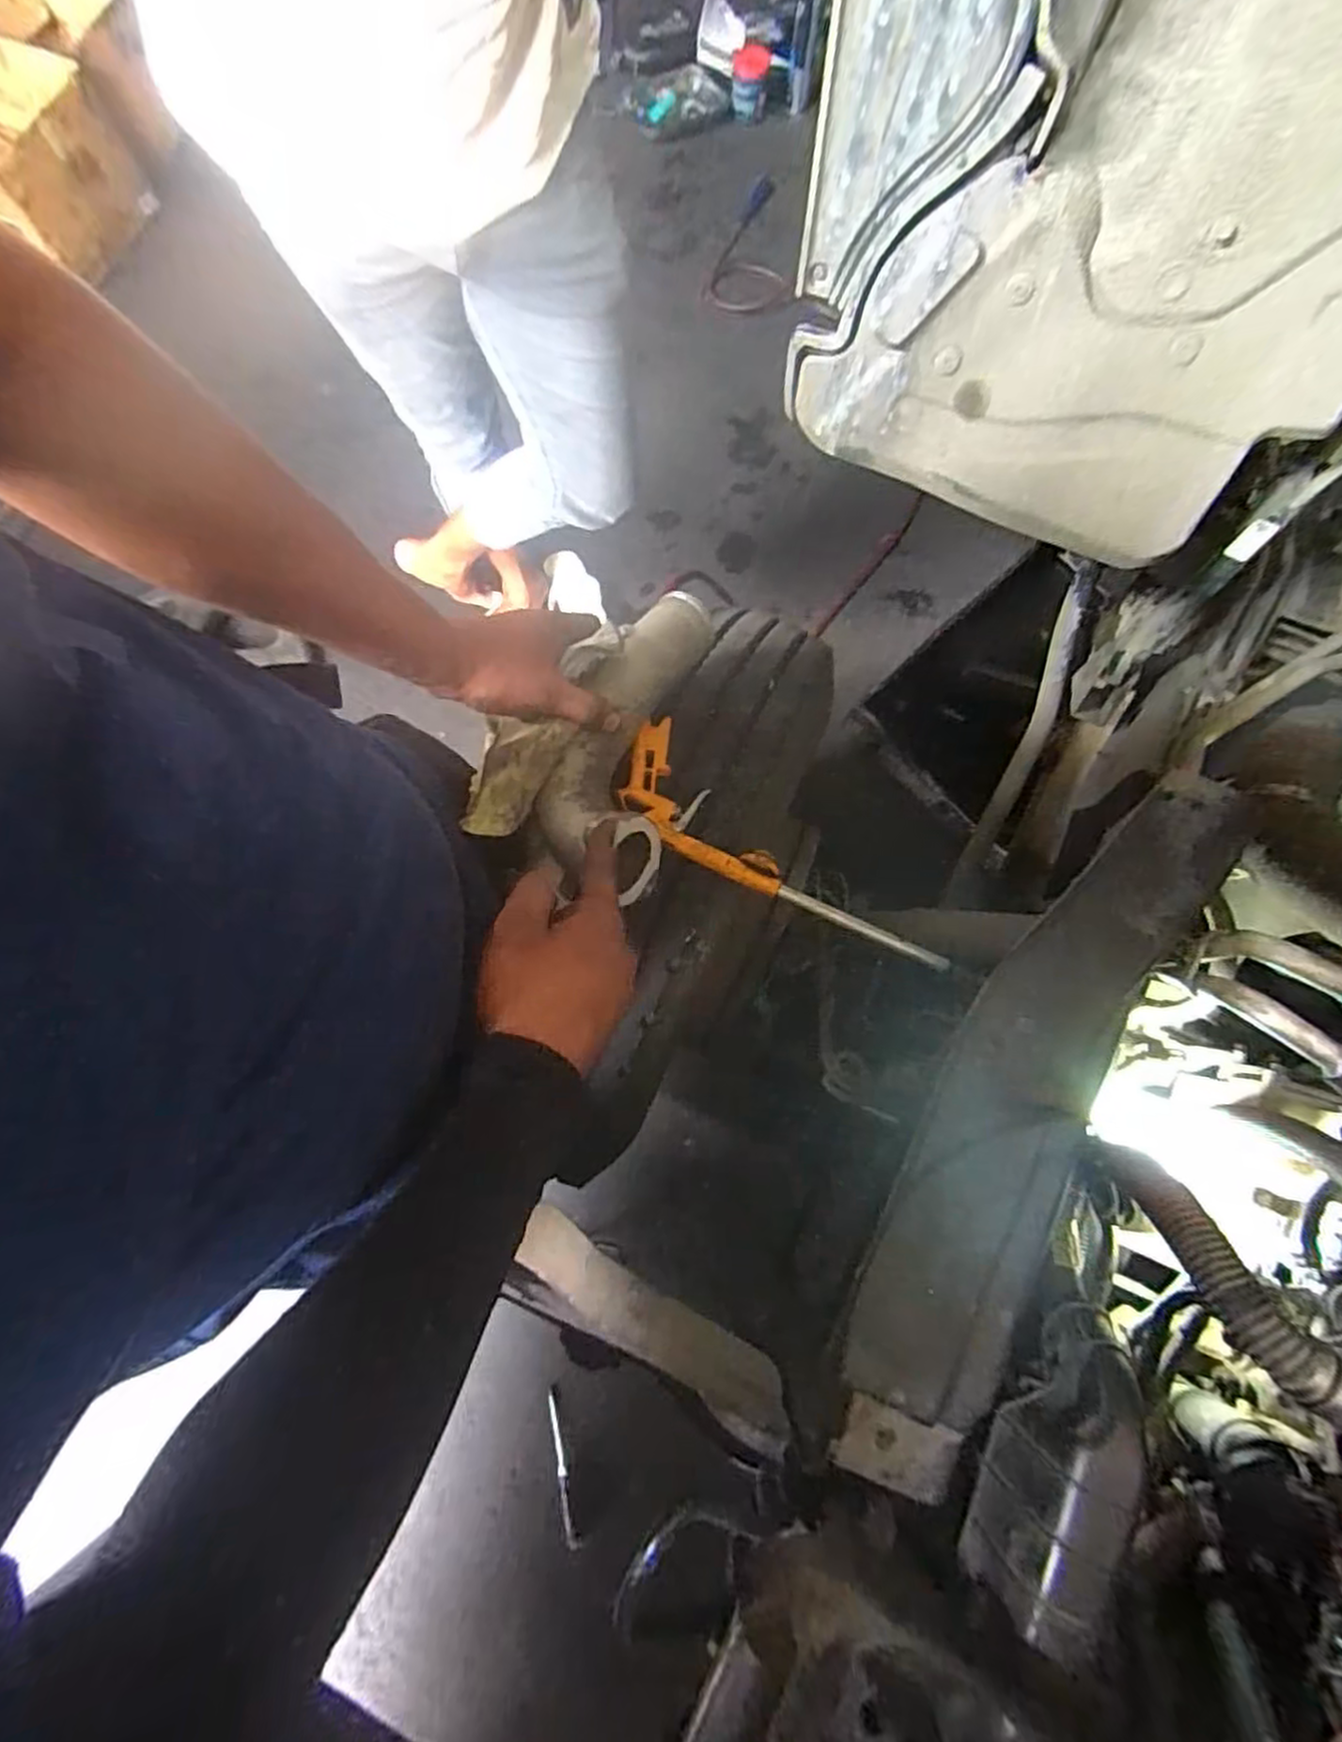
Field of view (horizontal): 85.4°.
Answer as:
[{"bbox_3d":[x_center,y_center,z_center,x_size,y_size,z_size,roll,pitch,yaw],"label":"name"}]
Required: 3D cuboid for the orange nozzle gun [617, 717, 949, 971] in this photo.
[{"bbox_3d":[0.074,-0.003,0.592,0.305,0.025,0.082,43,78,10],"label":"orange nozzle gun"}]

